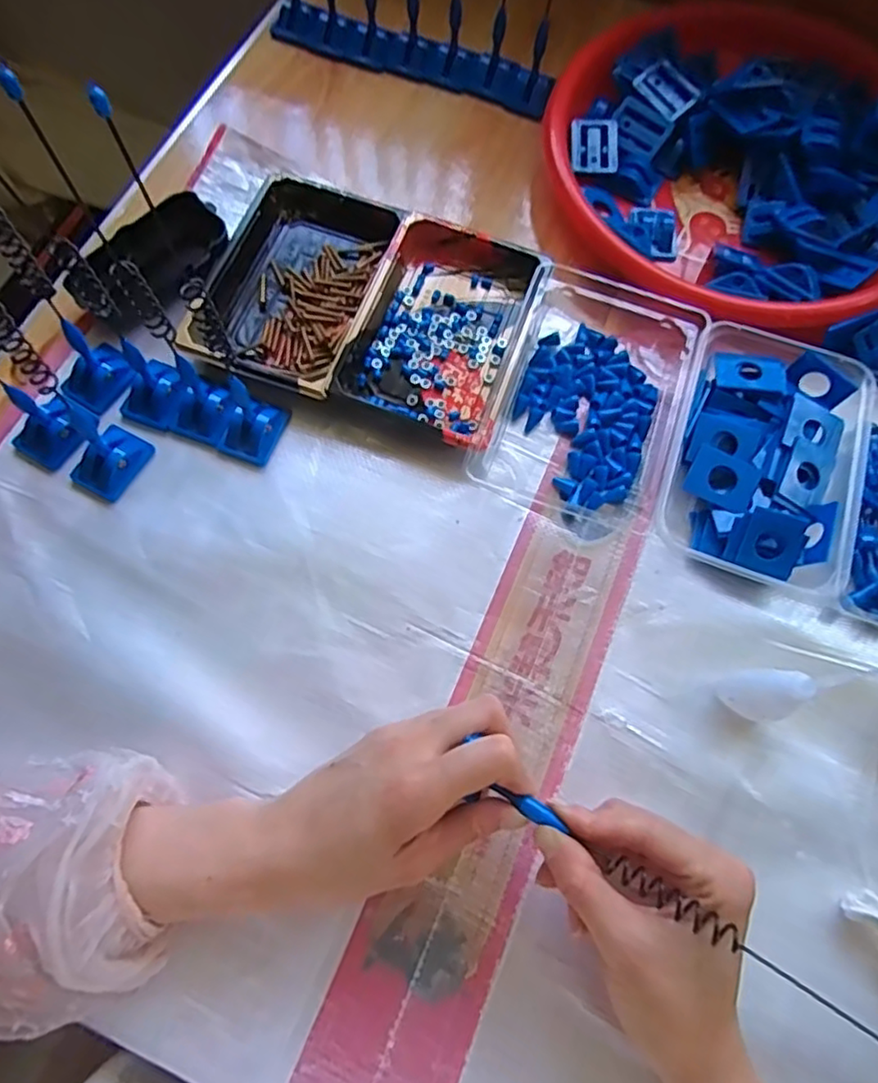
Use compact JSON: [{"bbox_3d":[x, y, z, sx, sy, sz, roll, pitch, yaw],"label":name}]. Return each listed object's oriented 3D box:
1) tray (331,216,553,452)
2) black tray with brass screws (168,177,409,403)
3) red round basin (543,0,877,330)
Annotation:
[{"bbox_3d":[0.004,-0.143,0.440,0.107,0.024,0.157,18,71,4],"label":"tray"},{"bbox_3d":[-0.097,-0.178,0.450,0.108,0.025,0.161,19,71,5],"label":"black tray with brass screws"},{"bbox_3d":[0.229,-0.284,0.482,0.278,0.056,0.279,1,70,-2],"label":"red round basin"}]

